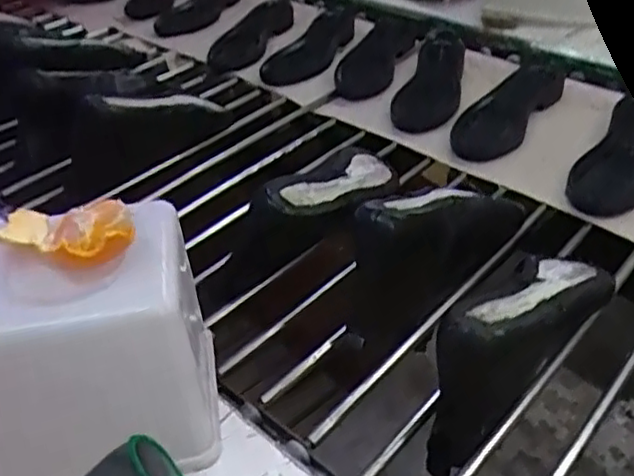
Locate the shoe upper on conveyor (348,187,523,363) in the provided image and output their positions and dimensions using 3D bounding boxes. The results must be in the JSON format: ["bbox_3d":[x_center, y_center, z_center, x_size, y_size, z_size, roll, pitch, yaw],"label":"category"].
[{"bbox_3d":[0.112,0.001,0.683,0.084,0.113,0.256,26,46,32],"label":"shoe upper on conveyor"}]

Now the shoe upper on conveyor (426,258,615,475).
[{"bbox_3d":[0.177,0.079,0.591,0.261,0.103,0.069,-31,46,-32],"label":"shoe upper on conveyor"}]

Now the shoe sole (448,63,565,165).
[{"bbox_3d":[0.278,-0.186,0.981,0.098,0.028,0.222,29,62,34],"label":"shoe sole"}]

